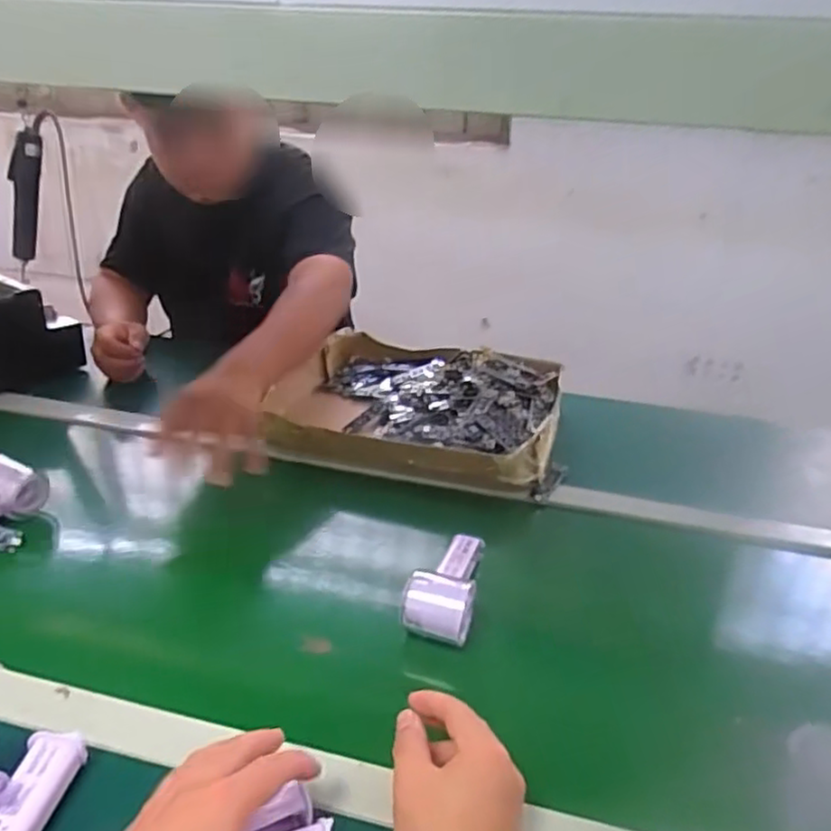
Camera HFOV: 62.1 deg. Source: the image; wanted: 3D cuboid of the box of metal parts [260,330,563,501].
[{"bbox_3d":[-0.002,-0.022,0.991,0.407,0.088,0.320,11,26,13],"label":"box of metal parts"}]

